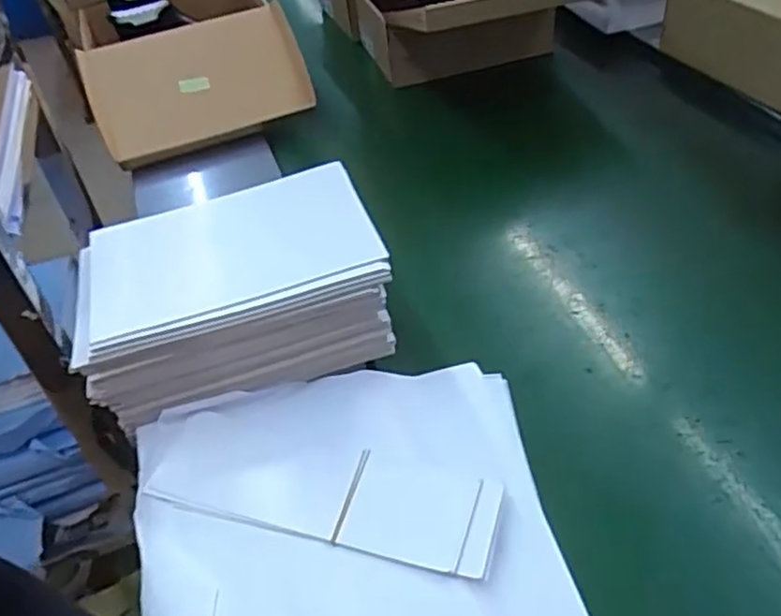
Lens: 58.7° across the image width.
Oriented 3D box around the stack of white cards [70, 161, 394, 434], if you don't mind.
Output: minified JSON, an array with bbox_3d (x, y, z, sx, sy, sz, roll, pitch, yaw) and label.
[{"bbox_3d":[-0.173,-0.016,0.788,0.311,0.142,0.210,-15,43,-8],"label":"stack of white cards"}]

